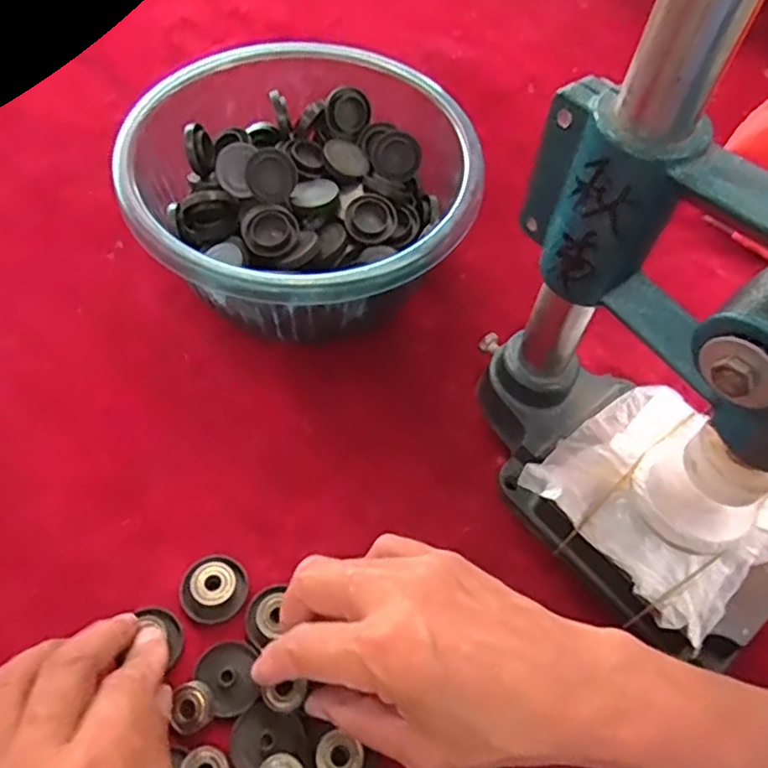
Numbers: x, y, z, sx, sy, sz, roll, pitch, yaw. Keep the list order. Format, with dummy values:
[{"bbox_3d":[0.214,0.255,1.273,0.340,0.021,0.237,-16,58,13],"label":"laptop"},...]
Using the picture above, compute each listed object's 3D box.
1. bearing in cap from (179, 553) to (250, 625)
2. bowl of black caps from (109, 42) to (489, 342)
[{"bbox_3d":[-0.086,0.102,0.339,0.032,0.014,0.032,2,58,-3],"label":"bearing in cap"},{"bbox_3d":[-0.050,-0.115,0.435,0.204,0.090,0.199,0,58,-4],"label":"bowl of black caps"}]

